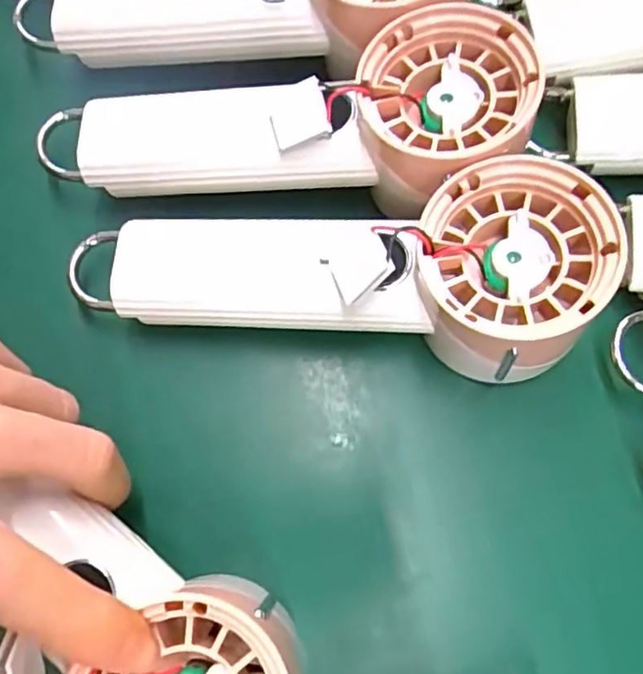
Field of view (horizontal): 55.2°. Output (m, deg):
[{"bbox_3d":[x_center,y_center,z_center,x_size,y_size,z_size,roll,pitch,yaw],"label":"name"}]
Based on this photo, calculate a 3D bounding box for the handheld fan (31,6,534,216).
[{"bbox_3d":[-0.020,-0.079,0.241,0.197,0.034,0.066,-3,73,15],"label":"handheld fan"}]

